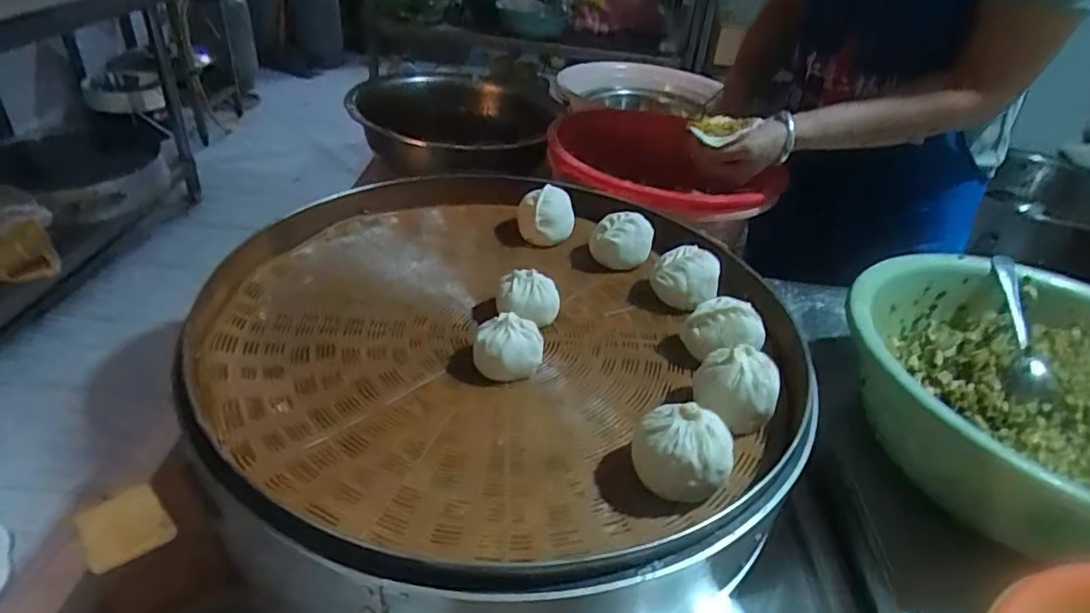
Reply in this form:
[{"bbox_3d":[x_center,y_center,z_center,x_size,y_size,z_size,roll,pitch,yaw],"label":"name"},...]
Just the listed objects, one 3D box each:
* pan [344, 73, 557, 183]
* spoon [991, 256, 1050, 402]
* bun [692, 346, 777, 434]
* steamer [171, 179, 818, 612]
[{"bbox_3d":[-0.149,-0.311,1.029,0.306,0.081,0.387,5,35,-2],"label":"pan"},{"bbox_3d":[0.480,0.022,0.628,0.033,0.026,0.179,13,53,10],"label":"spoon"},{"bbox_3d":[0.143,0.067,0.471,0.059,0.059,0.052,20,37,18],"label":"bun"},{"bbox_3d":[-0.052,0.076,0.553,0.456,0.194,0.485,4,35,-3],"label":"steamer"}]

